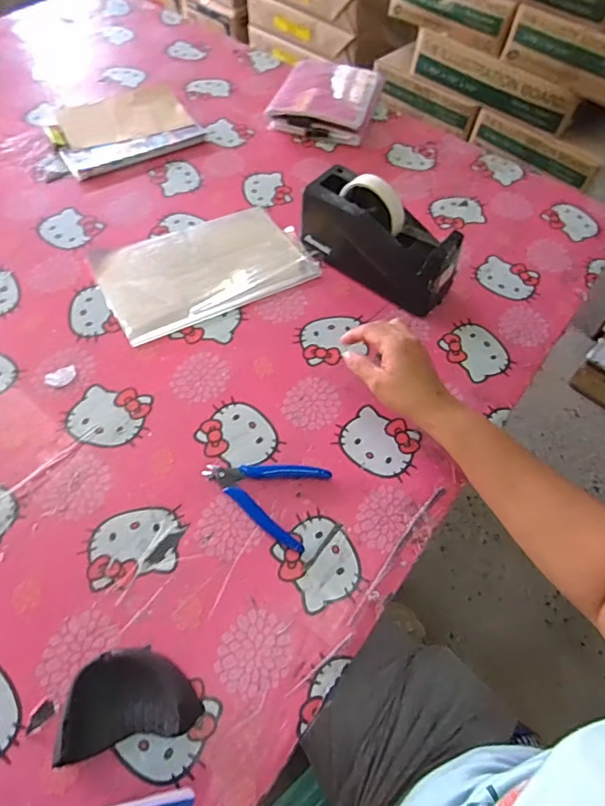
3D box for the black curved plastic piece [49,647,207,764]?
[{"bbox_3d":[-0.137,0.233,0.384,0.100,0.026,0.065,-10,60,-9],"label":"black curved plastic piece"}]

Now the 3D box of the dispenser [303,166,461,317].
[{"bbox_3d":[0.096,-0.207,0.598,0.195,0.119,0.071,33,63,16],"label":"dispenser"}]

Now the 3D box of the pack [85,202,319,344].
[{"bbox_3d":[-0.130,-0.182,0.639,0.258,0.010,0.160,-27,64,-18],"label":"pack"}]

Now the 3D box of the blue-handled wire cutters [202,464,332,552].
[{"bbox_3d":[-0.042,0.088,0.485,0.118,0.009,0.084,18,60,8],"label":"blue-handled wire cutters"}]

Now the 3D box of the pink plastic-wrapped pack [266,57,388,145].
[{"bbox_3d":[0.044,-0.532,0.835,0.163,0.045,0.207,17,60,7],"label":"pink plastic-wrapped pack"}]

